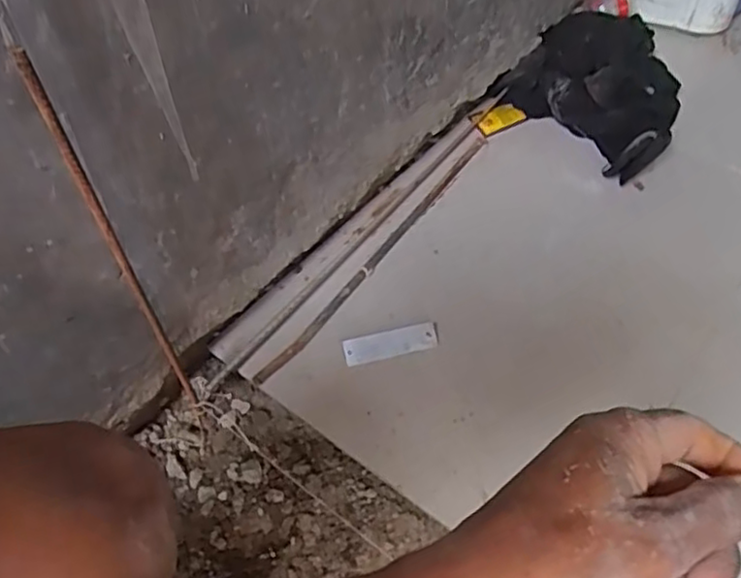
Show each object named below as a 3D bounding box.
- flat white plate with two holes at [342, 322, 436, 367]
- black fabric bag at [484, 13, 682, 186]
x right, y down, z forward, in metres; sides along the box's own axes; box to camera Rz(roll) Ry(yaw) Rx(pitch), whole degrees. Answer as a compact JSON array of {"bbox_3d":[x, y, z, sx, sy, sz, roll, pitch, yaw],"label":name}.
[{"bbox_3d":[0.022,0.057,0.697,0.098,0.004,0.028,-13,72,-2],"label":"flat white plate with two holes"},{"bbox_3d":[0.328,-0.284,0.893,0.257,0.069,0.228,-38,63,-21],"label":"black fabric bag"}]

